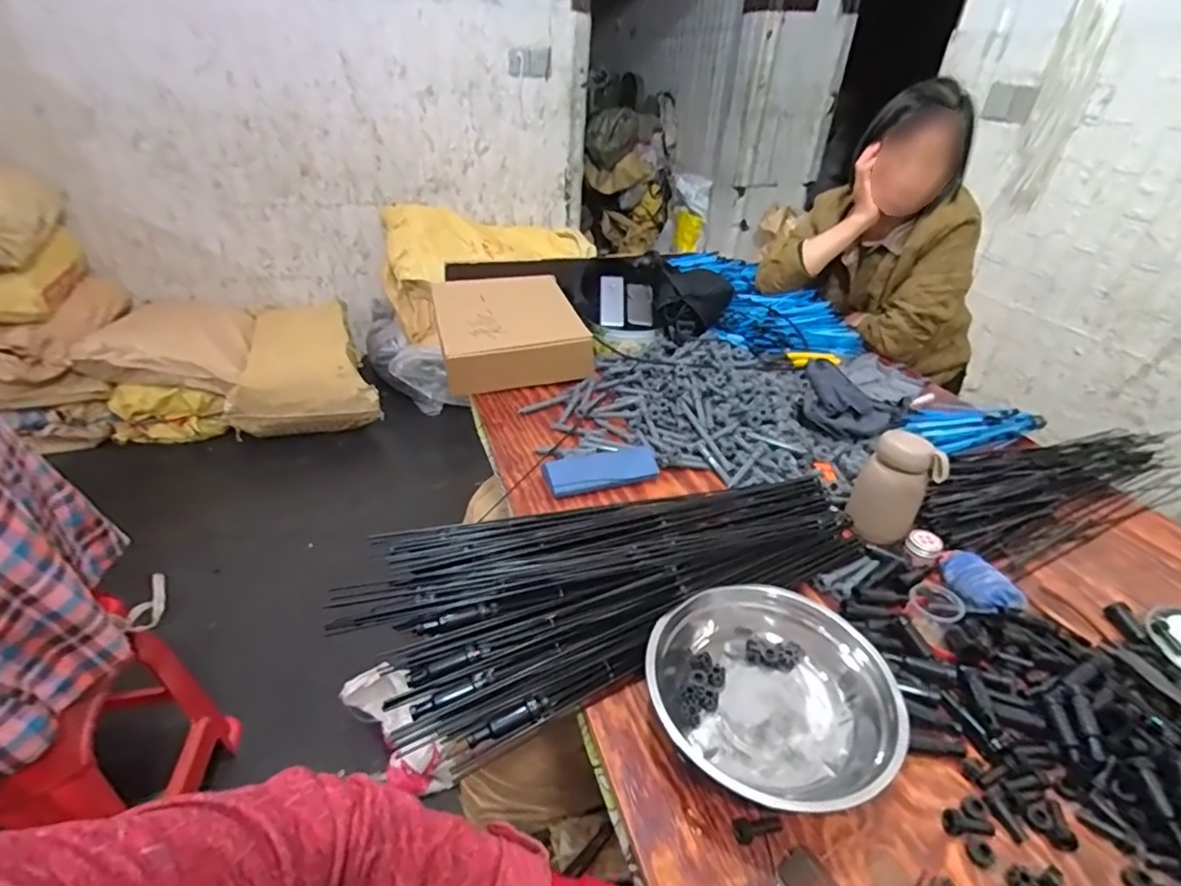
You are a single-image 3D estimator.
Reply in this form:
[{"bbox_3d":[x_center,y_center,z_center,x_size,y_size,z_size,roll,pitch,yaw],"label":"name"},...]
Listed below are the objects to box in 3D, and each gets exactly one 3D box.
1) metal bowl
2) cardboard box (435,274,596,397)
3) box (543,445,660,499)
[{"bbox_3d":[0.167,0.224,0.538,0.188,0.087,0.211,-19,40,-31],"label":"metal bowl"},{"bbox_3d":[-0.168,-0.229,1.153,0.267,0.094,0.336,-7,35,-16],"label":"cardboard box"},{"bbox_3d":[0.017,0.037,0.849,0.164,0.017,0.065,-9,36,-19],"label":"box"}]

